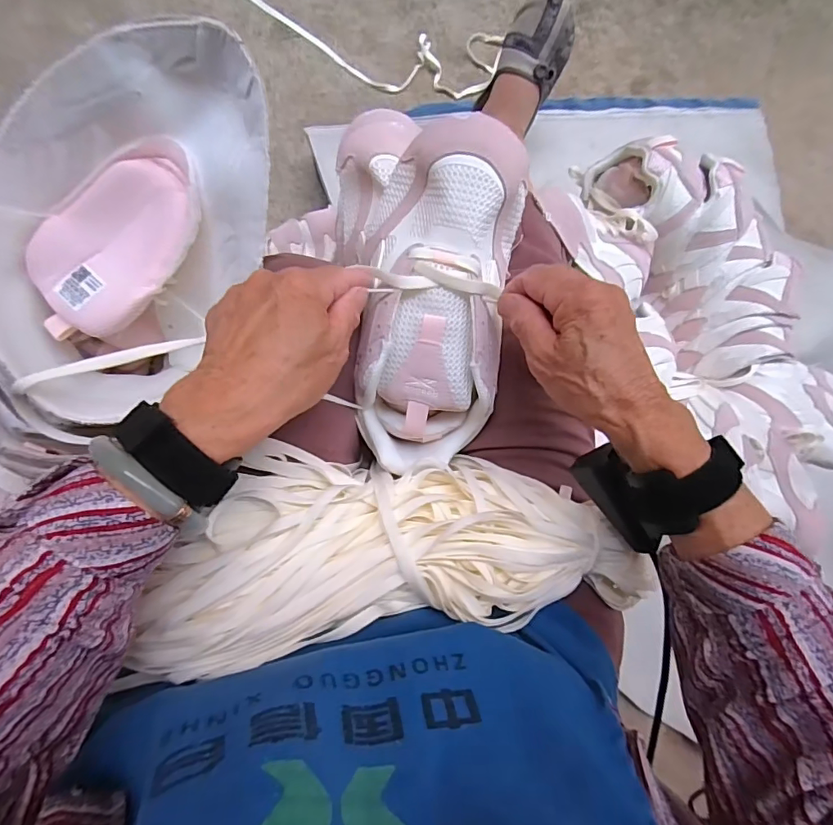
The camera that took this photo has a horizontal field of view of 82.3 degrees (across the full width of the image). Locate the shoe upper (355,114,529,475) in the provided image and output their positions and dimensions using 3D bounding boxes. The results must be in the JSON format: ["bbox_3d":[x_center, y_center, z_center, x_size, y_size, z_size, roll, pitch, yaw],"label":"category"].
[{"bbox_3d":[0.017,-0.079,0.341,0.102,0.058,0.247,9,104,-7],"label":"shoe upper"}]

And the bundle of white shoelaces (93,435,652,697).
[{"bbox_3d":[-0.012,0.090,0.324,0.343,0.059,0.131,-1,94,-7],"label":"bundle of white shoelaces"}]

